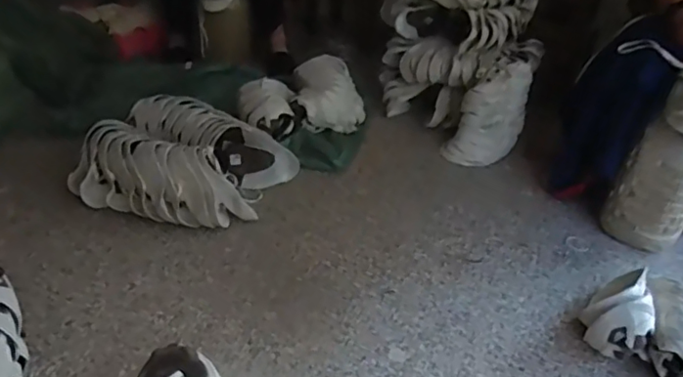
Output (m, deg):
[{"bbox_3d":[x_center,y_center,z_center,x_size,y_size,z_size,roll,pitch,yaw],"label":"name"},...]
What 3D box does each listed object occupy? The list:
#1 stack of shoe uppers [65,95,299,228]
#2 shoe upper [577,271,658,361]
[{"bbox_3d":[-0.365,-0.068,1.340,0.445,0.122,0.337,14,36,11],"label":"stack of shoe uppers"},{"bbox_3d":[0.552,0.230,1.095,0.118,0.118,0.247,23,39,22],"label":"shoe upper"}]

